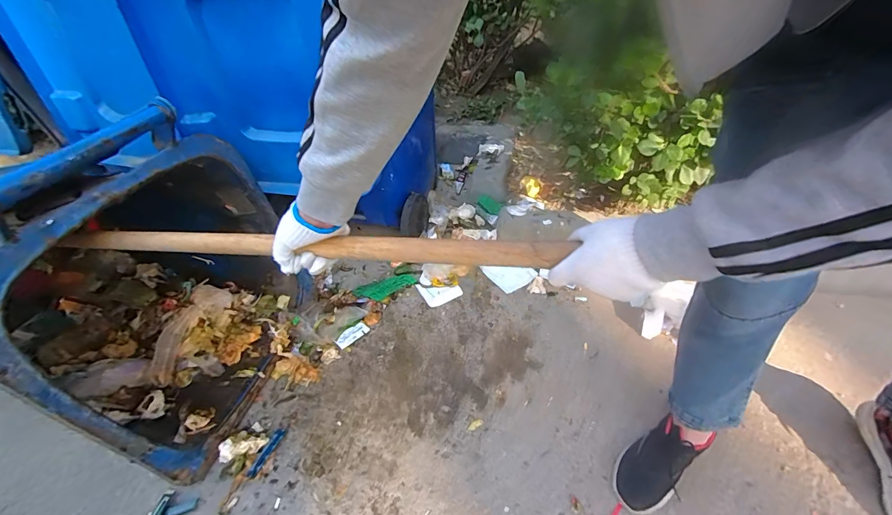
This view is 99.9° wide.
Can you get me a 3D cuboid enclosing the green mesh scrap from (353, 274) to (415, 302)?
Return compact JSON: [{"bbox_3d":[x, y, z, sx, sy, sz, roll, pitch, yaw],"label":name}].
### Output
[{"bbox_3d":[-0.194,0.103,1.199,0.197,0.023,0.079,-16,41,-10],"label":"green mesh scrap"}]

